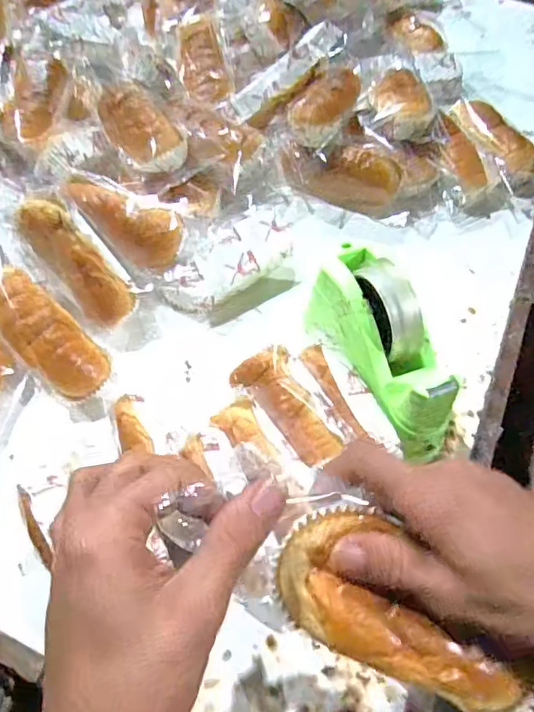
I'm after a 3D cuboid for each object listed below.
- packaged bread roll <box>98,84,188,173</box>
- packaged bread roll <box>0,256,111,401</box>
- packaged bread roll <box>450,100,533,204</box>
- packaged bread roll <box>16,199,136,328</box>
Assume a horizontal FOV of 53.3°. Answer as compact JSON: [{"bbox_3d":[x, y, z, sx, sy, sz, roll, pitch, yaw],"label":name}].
[{"bbox_3d":[-0.144,-0.256,0.613,0.063,0.043,0.127,-26,64,-15],"label":"packaged bread roll"},{"bbox_3d":[-0.223,-0.032,0.510,0.178,0.046,0.071,47,68,-1],"label":"packaged bread roll"},{"bbox_3d":[0.299,-0.274,0.709,0.074,0.046,0.166,-22,63,-13],"label":"packaged bread roll"},{"bbox_3d":[-0.189,-0.091,0.527,0.042,0.034,0.138,-43,103,-22],"label":"packaged bread roll"}]

